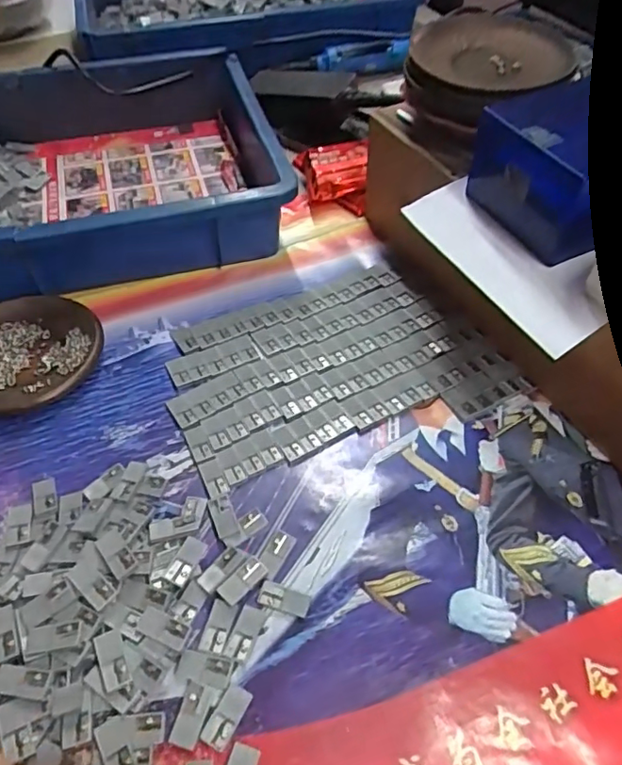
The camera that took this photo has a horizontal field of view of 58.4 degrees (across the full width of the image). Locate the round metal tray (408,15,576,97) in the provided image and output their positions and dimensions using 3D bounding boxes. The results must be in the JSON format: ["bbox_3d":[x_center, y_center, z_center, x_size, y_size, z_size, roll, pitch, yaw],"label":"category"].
[{"bbox_3d":[0.137,-0.241,0.411,0.107,0.019,0.124,24,55,18],"label":"round metal tray"}]

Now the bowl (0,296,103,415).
[{"bbox_3d":[-0.214,-0.020,0.415,0.106,0.018,0.112,0,51,0],"label":"bowl"}]

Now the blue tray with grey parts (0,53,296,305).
[{"bbox_3d":[-0.248,-0.190,0.511,0.423,0.074,0.295,-13,52,-11],"label":"blue tray with grey parts"}]

